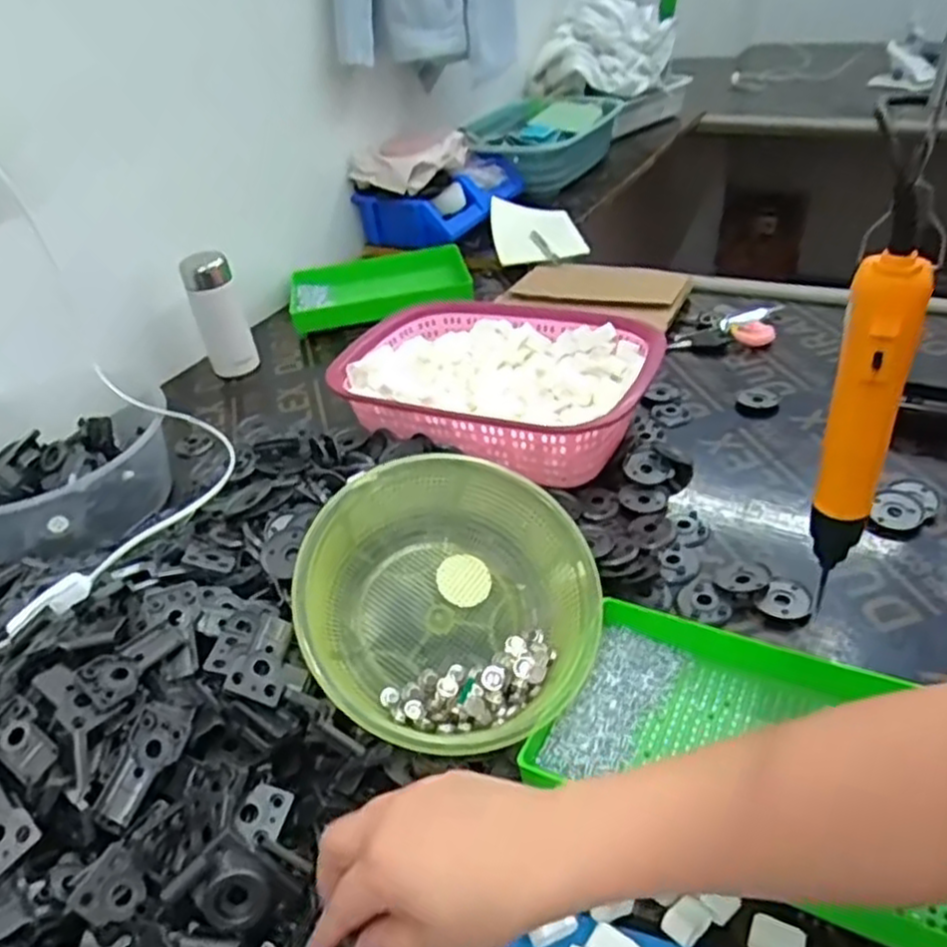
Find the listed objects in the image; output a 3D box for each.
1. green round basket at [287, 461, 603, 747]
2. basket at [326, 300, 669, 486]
[{"bbox_3d":[-0.018,0.090,0.511,0.191,0.076,0.191,5,59,-9],"label":"green round basket"},{"bbox_3d":[0.025,-0.090,0.770,0.284,0.072,0.223,11,40,22],"label":"basket"}]

